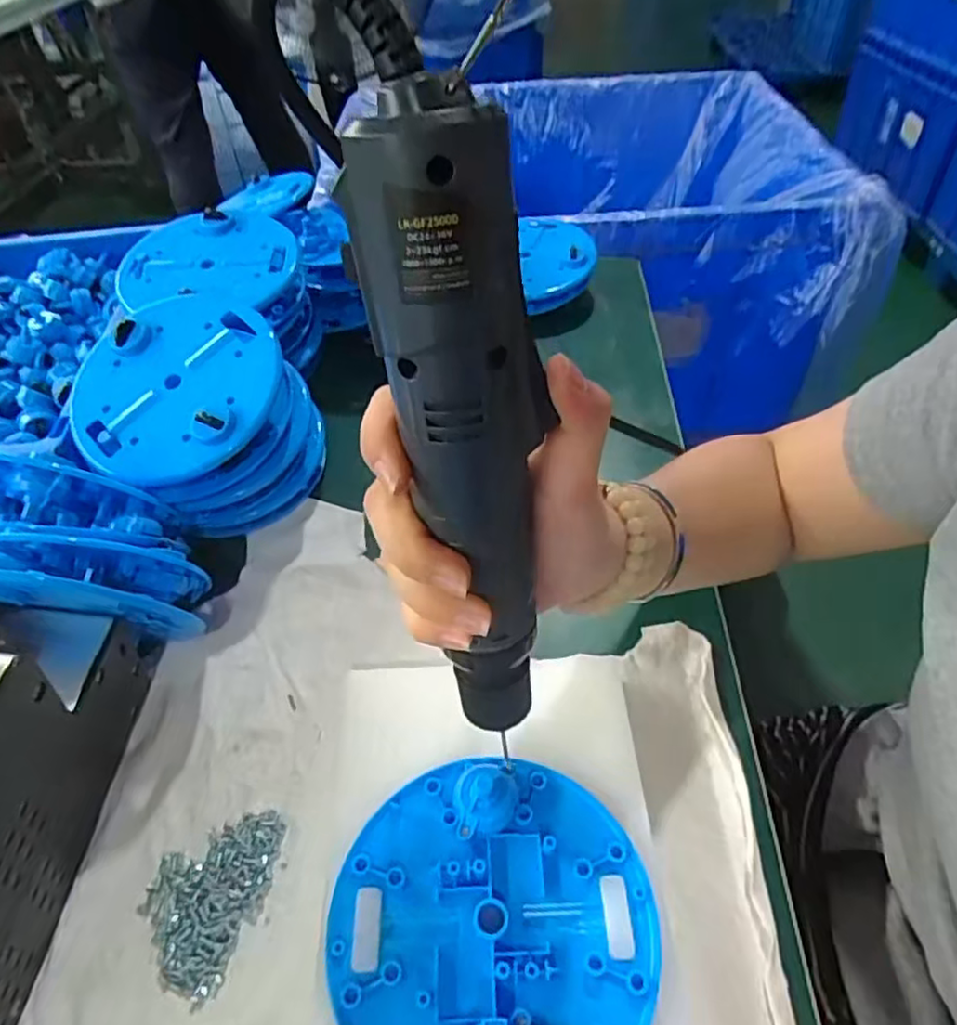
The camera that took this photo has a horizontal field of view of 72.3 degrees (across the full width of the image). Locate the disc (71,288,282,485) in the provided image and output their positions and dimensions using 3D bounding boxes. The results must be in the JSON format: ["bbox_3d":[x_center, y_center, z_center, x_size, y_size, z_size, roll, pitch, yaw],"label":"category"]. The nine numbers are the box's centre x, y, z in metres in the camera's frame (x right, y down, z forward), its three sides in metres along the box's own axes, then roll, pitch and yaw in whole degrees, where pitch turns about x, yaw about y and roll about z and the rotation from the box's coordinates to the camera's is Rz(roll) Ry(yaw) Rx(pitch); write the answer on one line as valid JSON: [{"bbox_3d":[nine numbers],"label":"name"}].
[{"bbox_3d":[-0.191,-0.081,0.416,0.124,0.021,0.131,-2,67,5],"label":"disc"}]

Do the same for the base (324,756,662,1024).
[{"bbox_3d":[0.006,0.169,0.276,0.132,0.027,0.124,2,42,-1],"label":"base"}]

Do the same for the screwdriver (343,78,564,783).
[{"bbox_3d":[-0.002,-0.012,0.219,0.033,0.218,0.040,21,44,36],"label":"screwdriver"}]

